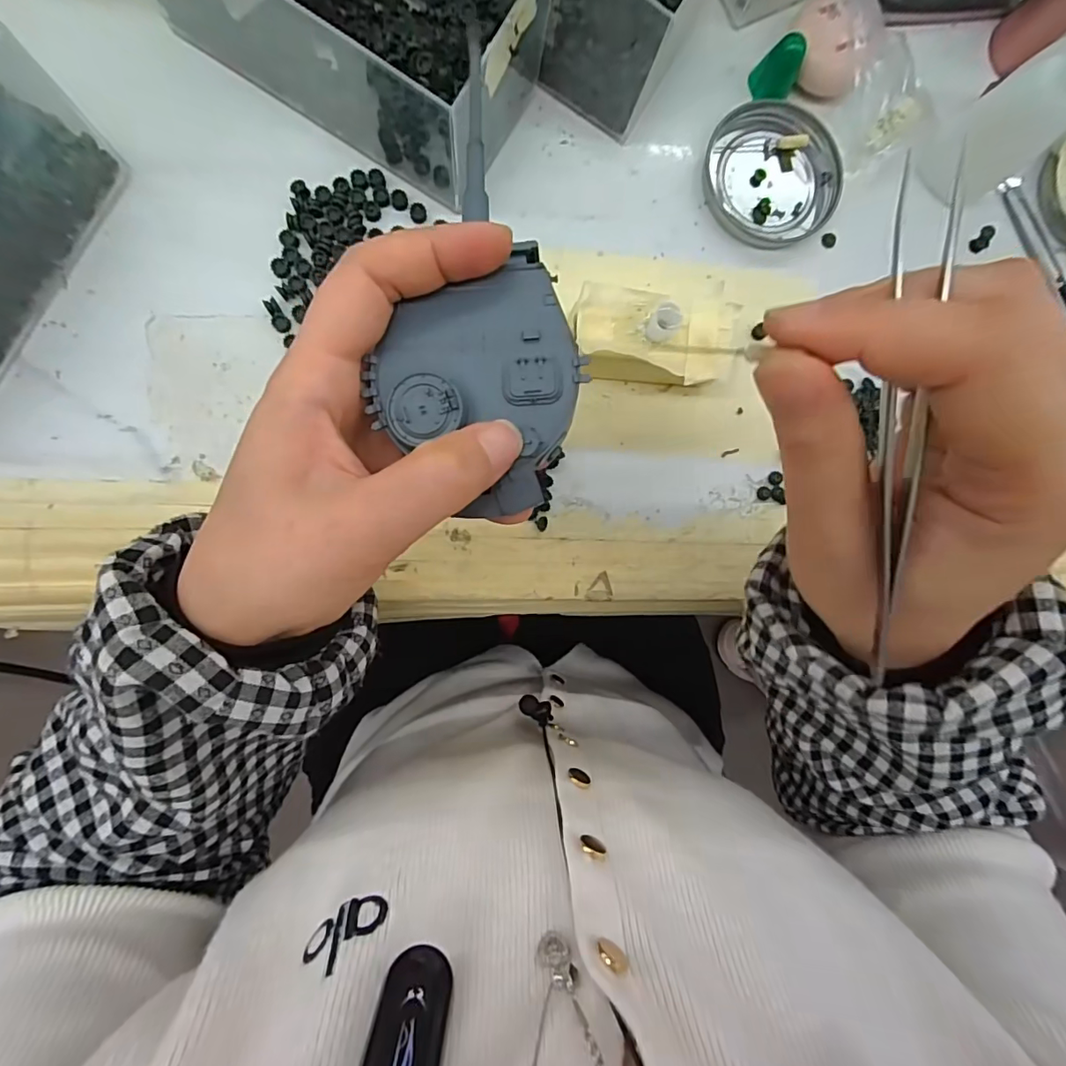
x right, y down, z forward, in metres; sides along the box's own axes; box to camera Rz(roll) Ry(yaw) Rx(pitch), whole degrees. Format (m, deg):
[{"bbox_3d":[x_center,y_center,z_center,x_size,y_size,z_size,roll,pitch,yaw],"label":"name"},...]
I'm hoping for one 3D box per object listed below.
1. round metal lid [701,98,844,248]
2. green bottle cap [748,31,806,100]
[{"bbox_3d":[0.137,-0.207,0.289,0.075,0.008,0.079,0,91,-6],"label":"round metal lid"},{"bbox_3d":[0.138,-0.259,0.280,0.021,0.025,0.016,3,91,-6],"label":"green bottle cap"}]

